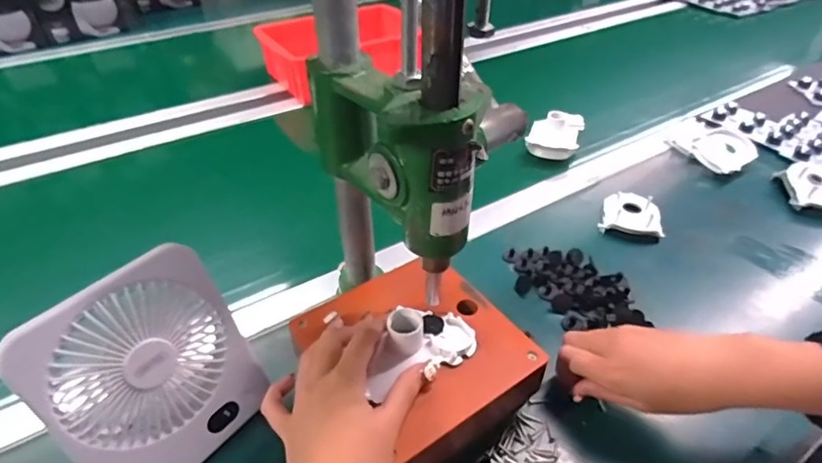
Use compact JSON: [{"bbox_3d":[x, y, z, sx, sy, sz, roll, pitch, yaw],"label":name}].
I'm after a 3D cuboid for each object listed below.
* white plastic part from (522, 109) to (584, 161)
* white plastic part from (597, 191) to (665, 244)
[{"bbox_3d":[0.211,-0.144,0.717,0.071,0.047,0.074,18,47,13],"label":"white plastic part"},{"bbox_3d":[0.268,-0.021,0.597,0.064,0.022,0.080,9,41,10],"label":"white plastic part"}]

